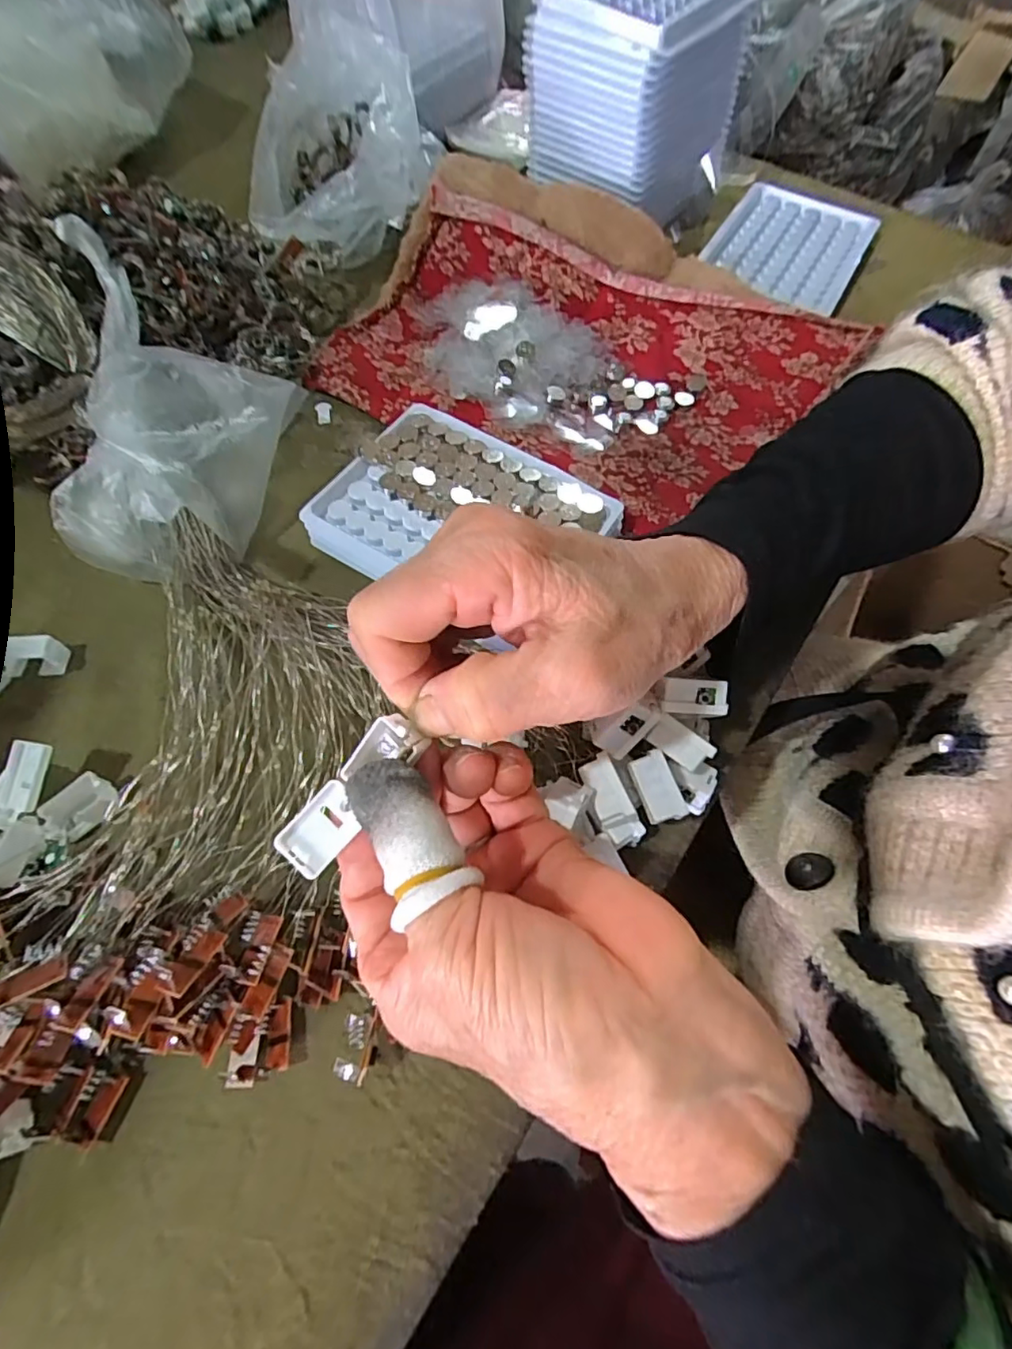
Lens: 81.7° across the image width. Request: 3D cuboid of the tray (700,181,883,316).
[{"bbox_3d":[0.206,-0.311,0.423,0.098,0.009,0.118,29,66,12],"label":"tray"}]

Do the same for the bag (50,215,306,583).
[{"bbox_3d":[-0.162,-0.144,0.297,0.107,0.072,0.181,-6,65,-3],"label":"bag"}]

